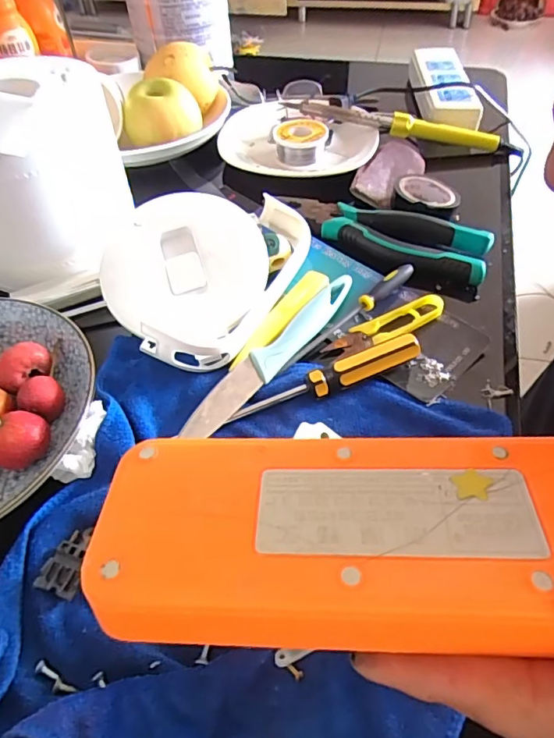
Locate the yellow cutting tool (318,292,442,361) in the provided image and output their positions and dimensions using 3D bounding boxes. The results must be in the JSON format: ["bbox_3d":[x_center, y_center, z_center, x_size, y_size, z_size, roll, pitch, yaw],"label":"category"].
[{"bbox_3d":[0.077,-0.030,0.357,0.089,0.017,0.024,-16,51,-12],"label":"yellow cutting tool"}]

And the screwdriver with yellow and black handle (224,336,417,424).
[{"bbox_3d":[0.032,0.006,0.319,0.127,0.017,0.016,-18,51,-13],"label":"screwdriver with yellow and black handle"}]

